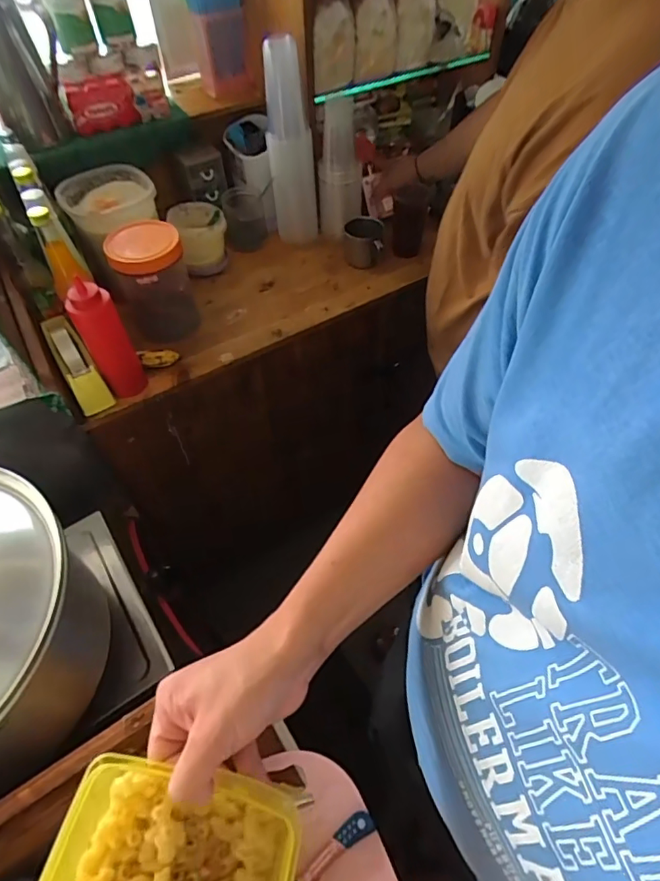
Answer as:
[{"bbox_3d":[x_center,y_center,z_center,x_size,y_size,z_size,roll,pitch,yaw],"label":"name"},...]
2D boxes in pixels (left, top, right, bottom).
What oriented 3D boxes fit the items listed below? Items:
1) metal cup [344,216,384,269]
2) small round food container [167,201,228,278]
[{"bbox_3d":[0.071,-0.418,1.066,0.080,0.077,0.080,0,56,0],"label":"metal cup"},{"bbox_3d":[-0.276,-0.433,1.083,0.114,0.095,0.121,-14,57,-9],"label":"small round food container"}]

